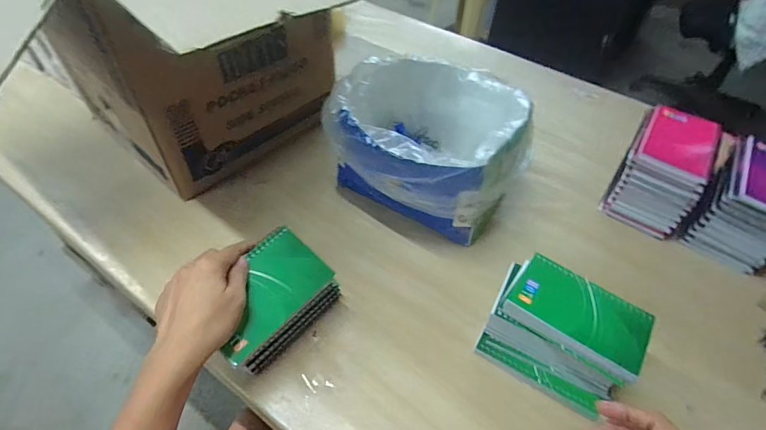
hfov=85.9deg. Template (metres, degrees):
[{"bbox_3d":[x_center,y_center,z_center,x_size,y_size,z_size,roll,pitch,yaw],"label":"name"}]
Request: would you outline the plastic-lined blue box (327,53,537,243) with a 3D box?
[{"bbox_3d":[0.060,-0.093,0.561,0.242,0.135,0.216,23,52,16],"label":"plastic-lined blue box"}]

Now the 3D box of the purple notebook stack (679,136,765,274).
[{"bbox_3d":[0.479,-0.014,0.543,0.093,0.116,0.126,28,53,19],"label":"purple notebook stack"}]

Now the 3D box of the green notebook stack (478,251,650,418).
[{"bbox_3d":[0.186,0.122,0.431,0.141,0.079,0.105,27,53,19],"label":"green notebook stack"}]

